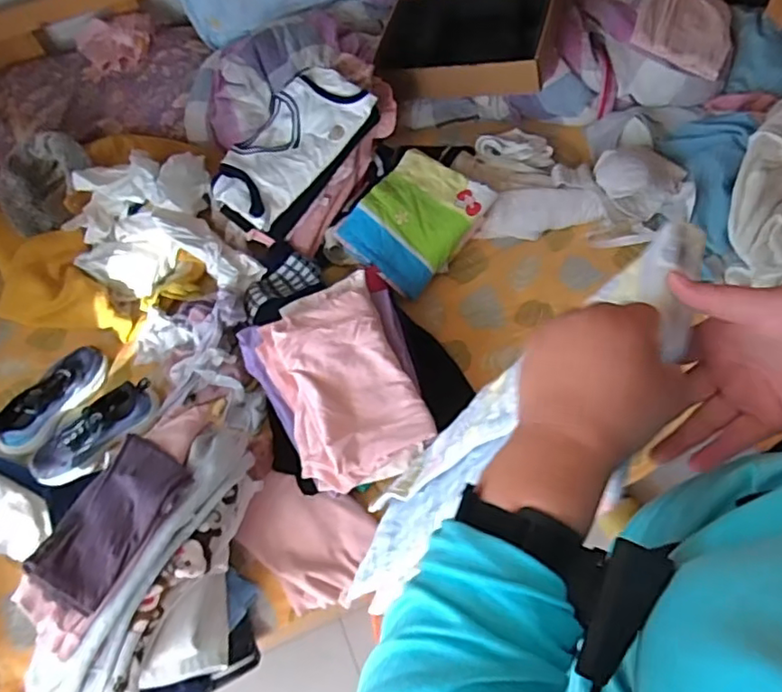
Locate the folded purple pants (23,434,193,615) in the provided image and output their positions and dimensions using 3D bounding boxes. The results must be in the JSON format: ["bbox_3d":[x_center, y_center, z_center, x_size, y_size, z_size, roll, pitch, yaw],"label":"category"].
[{"bbox_3d":[-0.371,0.228,0.789,0.138,0.043,0.211,27,68,16],"label":"folded purple pants"}]

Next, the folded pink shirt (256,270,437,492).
[{"bbox_3d":[-0.075,0.052,0.898,0.197,0.062,0.302,-23,64,-8],"label":"folded pink shirt"}]

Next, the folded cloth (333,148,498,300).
[{"bbox_3d":[0.045,-0.231,1.113,0.198,0.092,0.239,33,69,18],"label":"folded cloth"}]

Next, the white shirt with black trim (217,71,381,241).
[{"bbox_3d":[-0.184,-0.352,1.086,0.183,0.099,0.316,37,88,15],"label":"white shirt with black trim"}]

